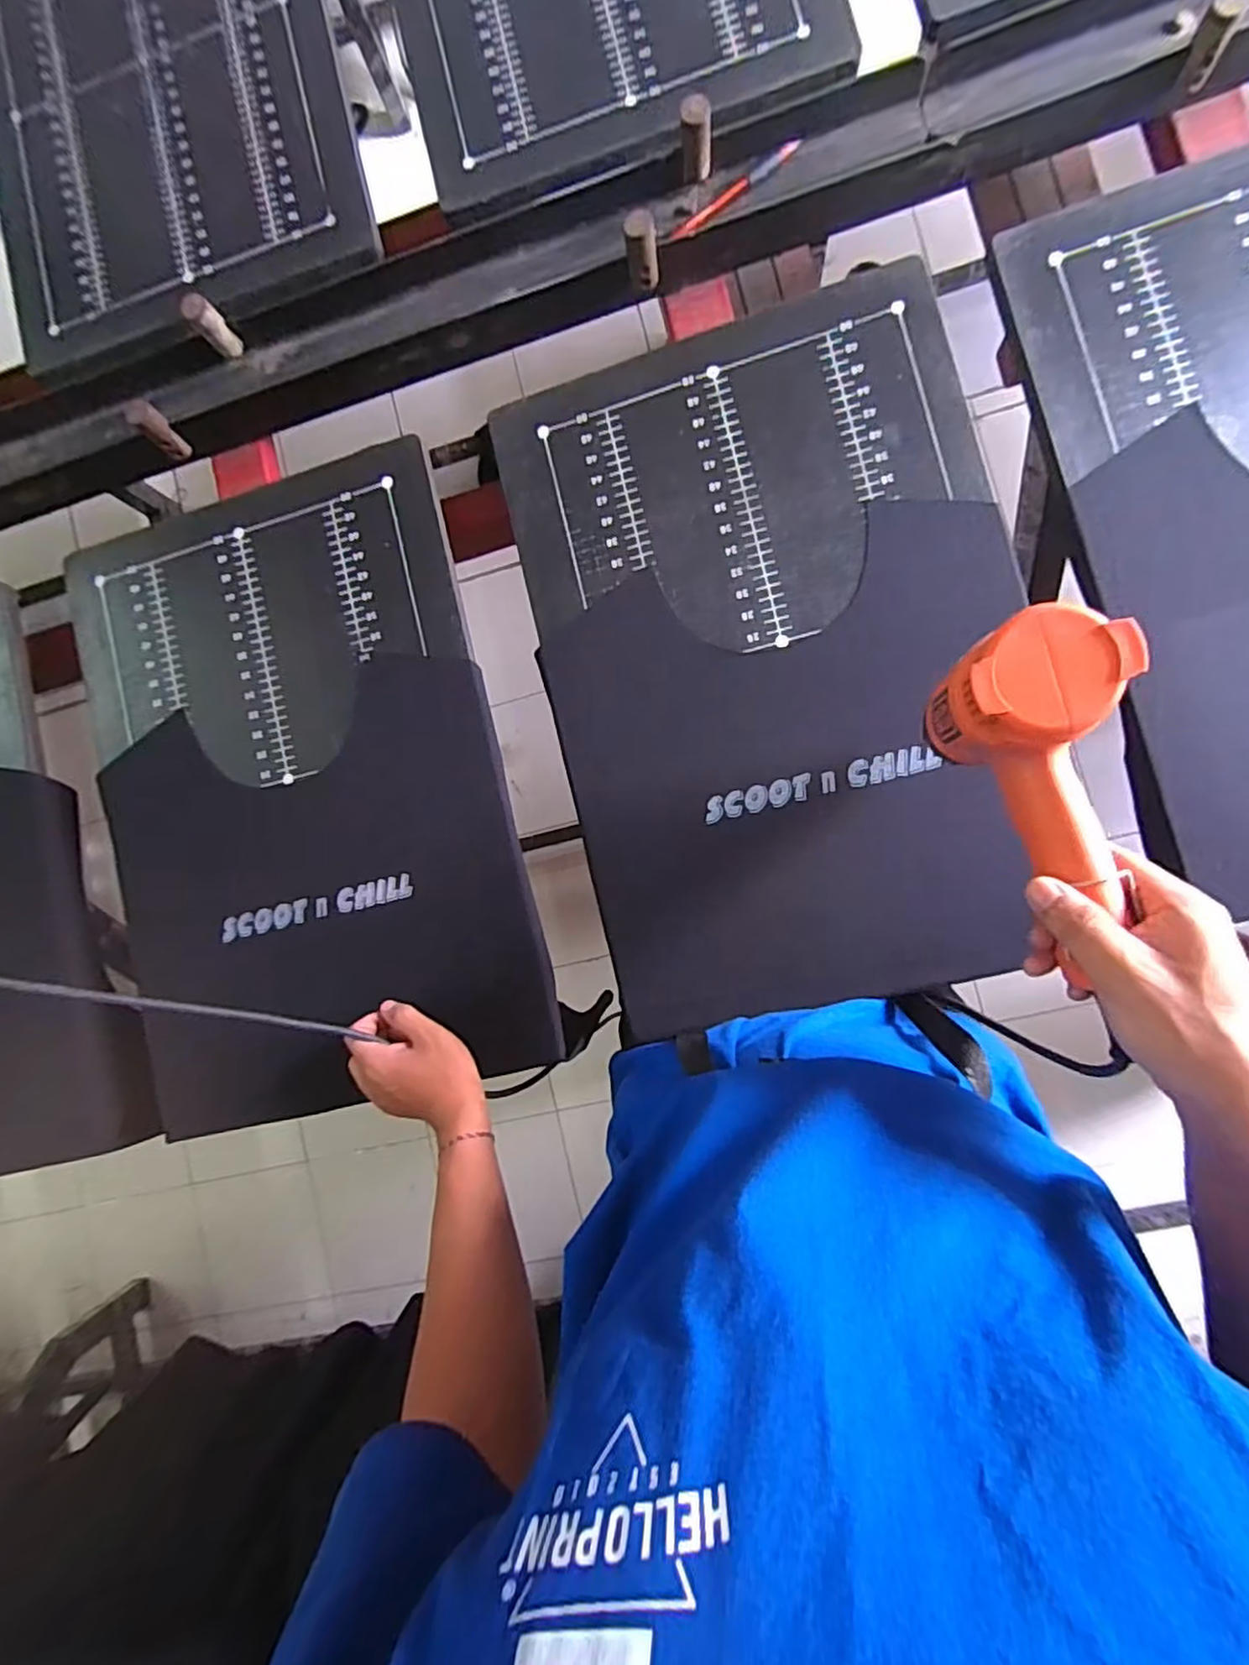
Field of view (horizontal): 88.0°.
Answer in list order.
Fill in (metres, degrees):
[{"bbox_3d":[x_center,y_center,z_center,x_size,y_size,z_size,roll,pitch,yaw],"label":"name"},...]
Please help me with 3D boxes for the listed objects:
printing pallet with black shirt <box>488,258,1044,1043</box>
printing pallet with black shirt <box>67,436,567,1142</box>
[{"bbox_3d":[0.127,-0.149,0.558,0.385,0.035,0.578,-13,84,6],"label":"printing pallet with black shirt"},{"bbox_3d":[-0.315,-0.037,0.621,0.410,0.040,0.592,-14,84,6],"label":"printing pallet with black shirt"}]

